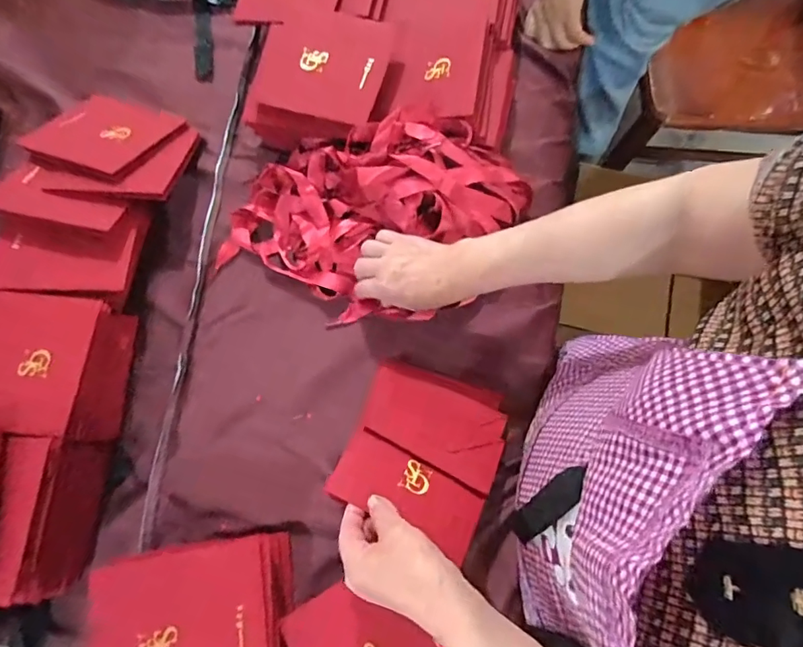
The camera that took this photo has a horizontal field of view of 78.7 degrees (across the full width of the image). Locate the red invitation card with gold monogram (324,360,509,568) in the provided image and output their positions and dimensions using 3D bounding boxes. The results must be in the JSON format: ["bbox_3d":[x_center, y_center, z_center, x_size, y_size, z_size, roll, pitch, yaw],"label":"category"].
[{"bbox_3d":[0.026,0.120,0.496,0.144,0.015,0.178,23,46,1],"label":"red invitation card with gold monogram"}]

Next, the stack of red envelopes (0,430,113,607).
[{"bbox_3d":[-0.403,0.182,0.474,0.180,0.091,0.152,3,74,1],"label":"stack of red envelopes"}]

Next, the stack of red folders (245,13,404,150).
[{"bbox_3d":[-0.094,-0.295,0.618,0.161,0.079,0.157,9,75,3],"label":"stack of red folders"}]

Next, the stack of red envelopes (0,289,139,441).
[{"bbox_3d":[-0.379,0.045,0.526,0.156,0.070,0.140,6,74,2],"label":"stack of red envelopes"}]

